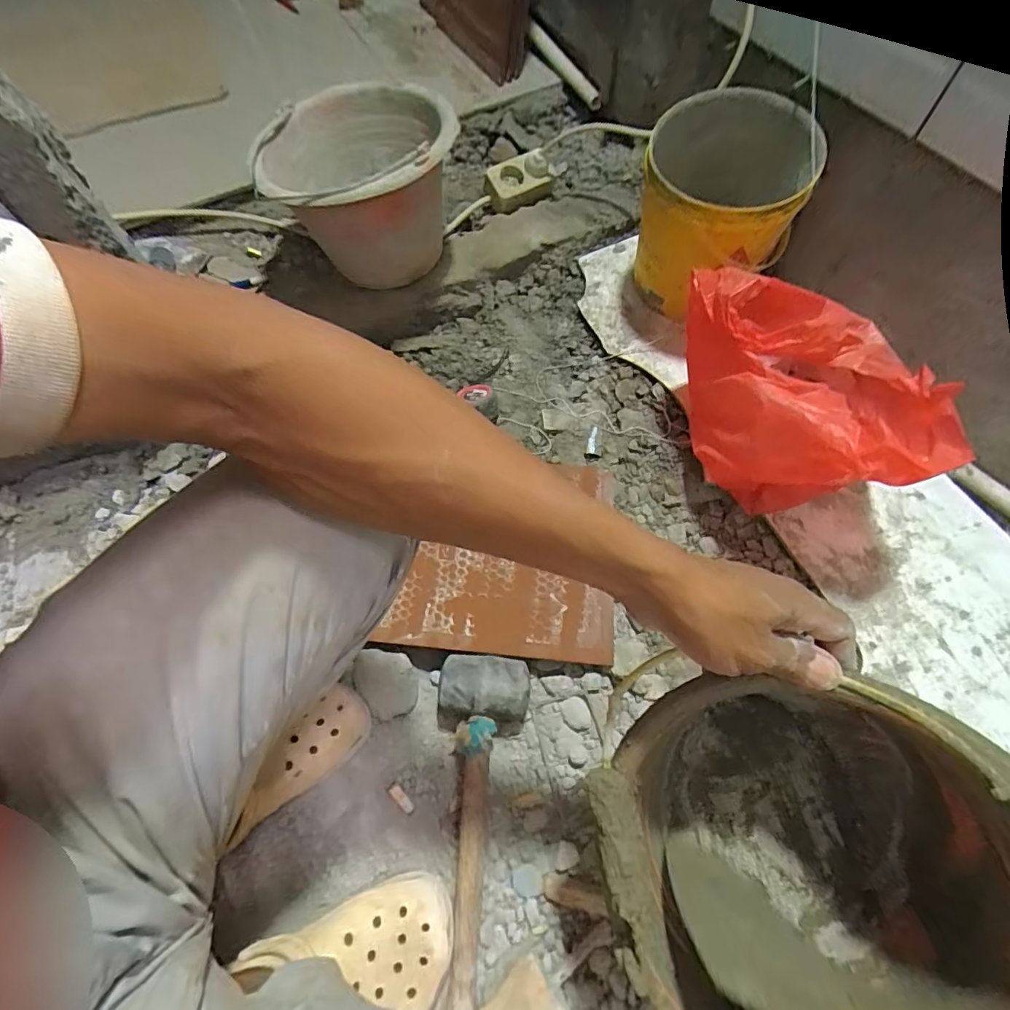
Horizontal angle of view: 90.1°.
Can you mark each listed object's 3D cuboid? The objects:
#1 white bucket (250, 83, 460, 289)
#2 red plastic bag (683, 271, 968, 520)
[{"bbox_3d":[-0.189,-0.417,0.679,0.226,0.179,0.246,-1,65,2],"label":"white bucket"},{"bbox_3d":[0.316,-0.114,0.546,0.176,0.184,0.271,-19,66,-7],"label":"red plastic bag"}]

